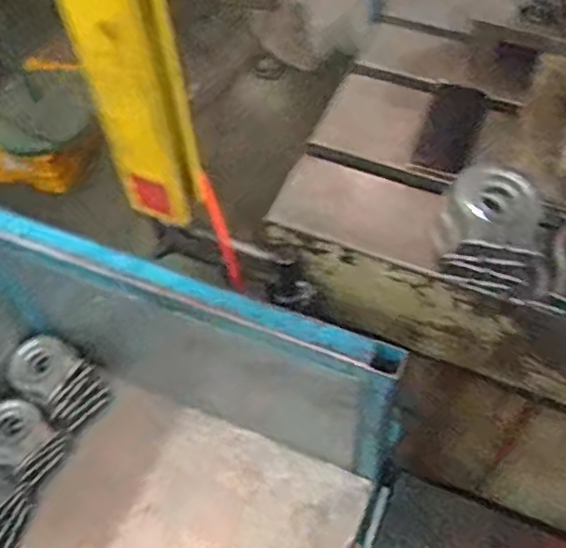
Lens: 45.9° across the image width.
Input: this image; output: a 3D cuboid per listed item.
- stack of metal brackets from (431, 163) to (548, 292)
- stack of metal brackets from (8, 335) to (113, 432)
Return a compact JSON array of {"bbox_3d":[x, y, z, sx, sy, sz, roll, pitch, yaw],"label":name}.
[{"bbox_3d":[0.231,-0.048,0.754,0.116,0.085,0.130,13,58,11],"label":"stack of metal brackets"},{"bbox_3d":[-0.382,0.174,1.132,0.153,0.080,0.107,31,63,21],"label":"stack of metal brackets"}]

